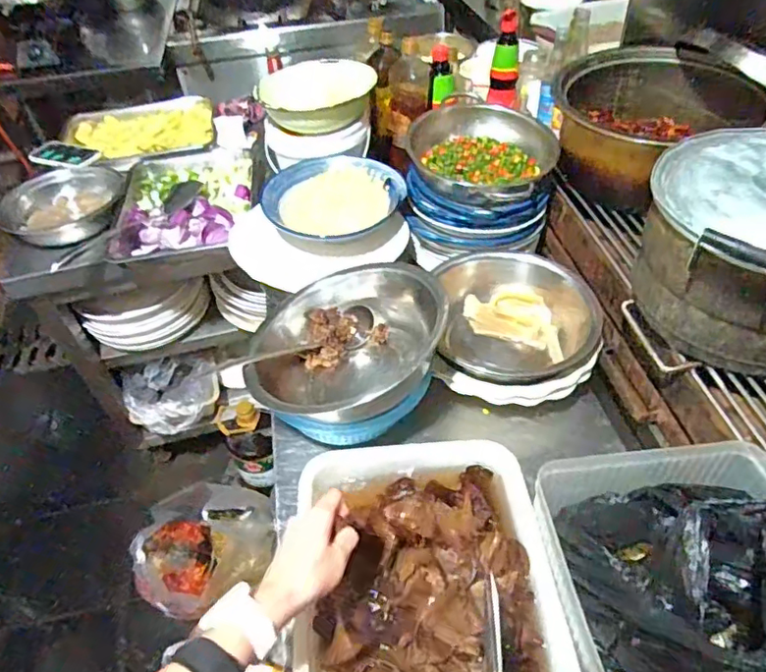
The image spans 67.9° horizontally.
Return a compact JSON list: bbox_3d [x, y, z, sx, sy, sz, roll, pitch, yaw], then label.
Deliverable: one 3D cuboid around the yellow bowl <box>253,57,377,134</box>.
[{"bbox_3d":[-0.128,-0.469,1.111,0.223,0.072,0.175,-11,47,-6],"label":"yellow bowl"}]

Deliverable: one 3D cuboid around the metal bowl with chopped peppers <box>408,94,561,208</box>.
[{"bbox_3d":[0.171,-0.335,0.998,0.255,0.094,0.217,27,55,26],"label":"metal bowl with chopped peppers"}]

